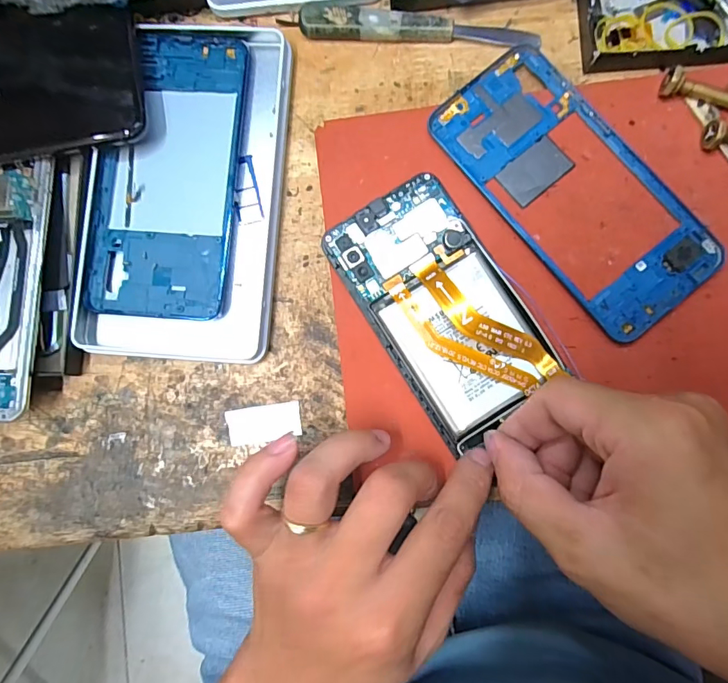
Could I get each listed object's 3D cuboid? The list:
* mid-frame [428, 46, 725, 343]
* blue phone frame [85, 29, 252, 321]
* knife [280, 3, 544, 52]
[{"bbox_3d":[0.110,-0.080,0.244,0.071,0.004,0.158,-39,85,-1],"label":"mid-frame"},{"bbox_3d":[-0.105,-0.091,0.253,0.072,0.011,0.155,5,86,2],"label":"blue phone frame"},{"bbox_3d":[0.026,-0.173,0.256,0.139,0.011,0.016,3,86,2],"label":"knife"}]

